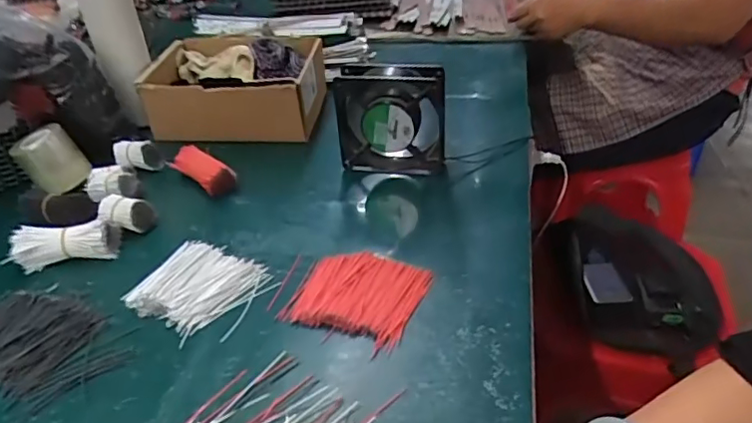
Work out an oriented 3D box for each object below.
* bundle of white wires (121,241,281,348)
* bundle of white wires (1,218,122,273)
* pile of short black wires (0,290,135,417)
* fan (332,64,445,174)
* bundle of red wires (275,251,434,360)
[{"bbox_3d":[-0.157,0.068,0.510,0.109,0.021,0.100,17,39,28],"label":"bundle of white wires"},{"bbox_3d":[-0.308,0.029,0.553,0.095,0.031,0.034,-8,34,-6],"label":"bundle of white wires"},{"bbox_3d":[-0.276,0.110,0.462,0.147,0.016,0.098,11,37,21],"label":"pile of short black wires"},{"bbox_3d":[0.016,-0.102,0.634,0.117,0.116,0.048,-3,34,3],"label":"fan"},{"bbox_3d":[-0.017,0.068,0.492,0.108,0.020,0.099,12,37,23],"label":"bundle of red wires"}]

